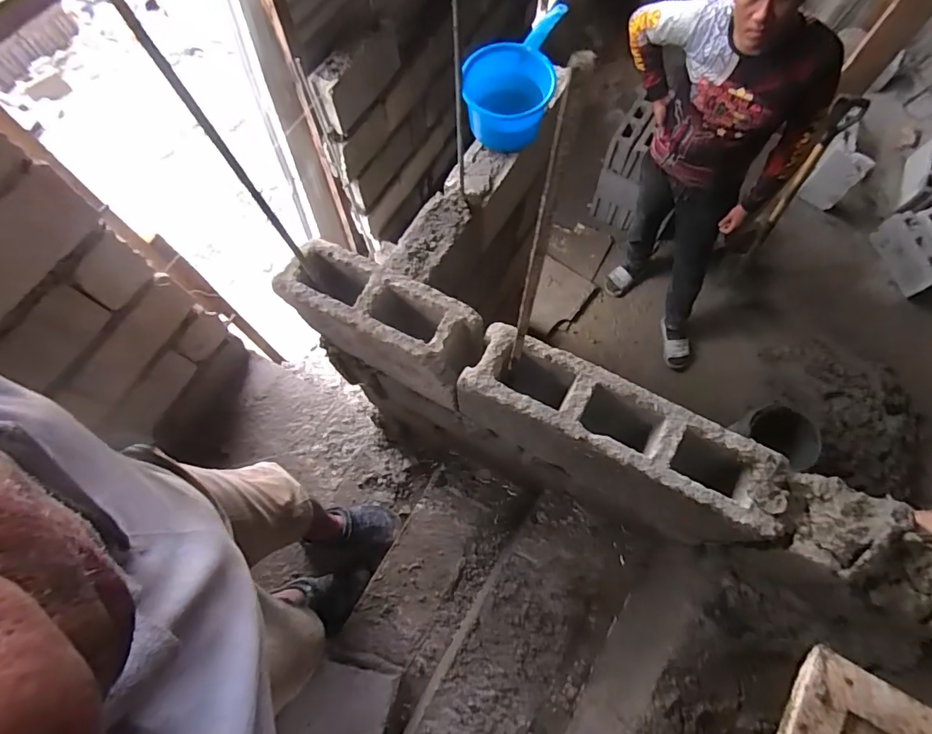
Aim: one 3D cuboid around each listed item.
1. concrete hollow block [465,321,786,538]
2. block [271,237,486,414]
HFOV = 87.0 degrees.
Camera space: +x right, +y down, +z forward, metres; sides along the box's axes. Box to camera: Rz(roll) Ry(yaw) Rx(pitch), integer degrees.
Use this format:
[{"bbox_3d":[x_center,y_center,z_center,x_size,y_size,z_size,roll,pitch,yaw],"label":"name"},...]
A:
[{"bbox_3d":[0.184,0.099,0.681,0.384,0.229,0.095,27,73,10],"label":"concrete hollow block"},{"bbox_3d":[-0.112,-0.057,0.723,0.274,0.168,0.094,26,73,10],"label":"block"}]

